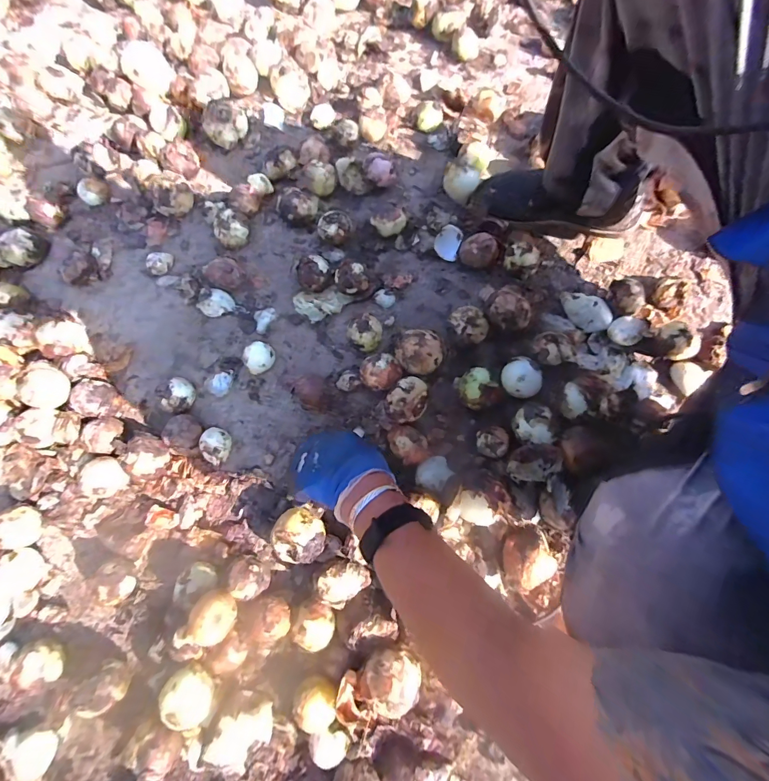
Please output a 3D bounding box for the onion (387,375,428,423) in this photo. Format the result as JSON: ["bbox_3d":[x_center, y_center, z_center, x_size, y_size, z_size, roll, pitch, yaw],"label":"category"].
[{"bbox_3d":[0.033,0.016,0.559,0.057,0.060,0.060,-1,73,2],"label":"onion"}]

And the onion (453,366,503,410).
[{"bbox_3d":[0.140,-0.002,0.570,0.059,0.049,0.062,-1,73,2],"label":"onion"}]

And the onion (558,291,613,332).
[{"bbox_3d":[0.317,-0.125,0.608,0.081,0.036,0.057,27,76,9],"label":"onion"}]

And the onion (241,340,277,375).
[{"bbox_3d":[-0.194,-0.050,0.605,0.048,0.040,0.041,-37,76,-9],"label":"onion"}]

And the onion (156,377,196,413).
[{"bbox_3d":[-0.319,0.007,0.591,0.050,0.042,0.053,-1,73,2],"label":"onion"}]

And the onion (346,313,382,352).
[{"bbox_3d":[-0.031,-0.087,0.604,0.053,0.044,0.052,-1,73,2],"label":"onion"}]

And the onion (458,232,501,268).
[{"bbox_3d":[0.157,-0.231,0.640,0.059,0.049,0.055,-1,73,2],"label":"onion"}]

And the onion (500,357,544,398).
[{"bbox_3d":[0.203,-0.016,0.576,0.054,0.048,0.057,-1,73,2],"label":"onion"}]

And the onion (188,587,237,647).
[{"bbox_3d":[-0.206,0.270,0.453,0.056,0.051,0.054,-1,73,2],"label":"onion"}]

